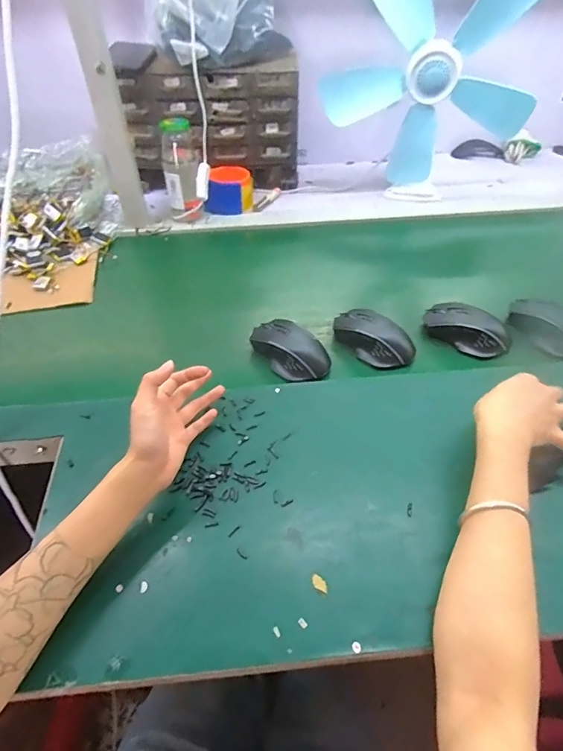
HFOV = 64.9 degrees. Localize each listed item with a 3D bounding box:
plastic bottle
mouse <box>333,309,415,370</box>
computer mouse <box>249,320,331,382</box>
[{"bbox_3d":[-0.183,-0.374,0.808,0.066,0.162,0.081,-9,50,-6],"label":"plastic bottle"},{"bbox_3d":[0.126,-0.049,0.610,0.061,0.047,0.114,-36,58,-26],"label":"mouse"},{"bbox_3d":[0.012,-0.037,0.592,0.064,0.035,0.111,-32,56,-23],"label":"computer mouse"}]

